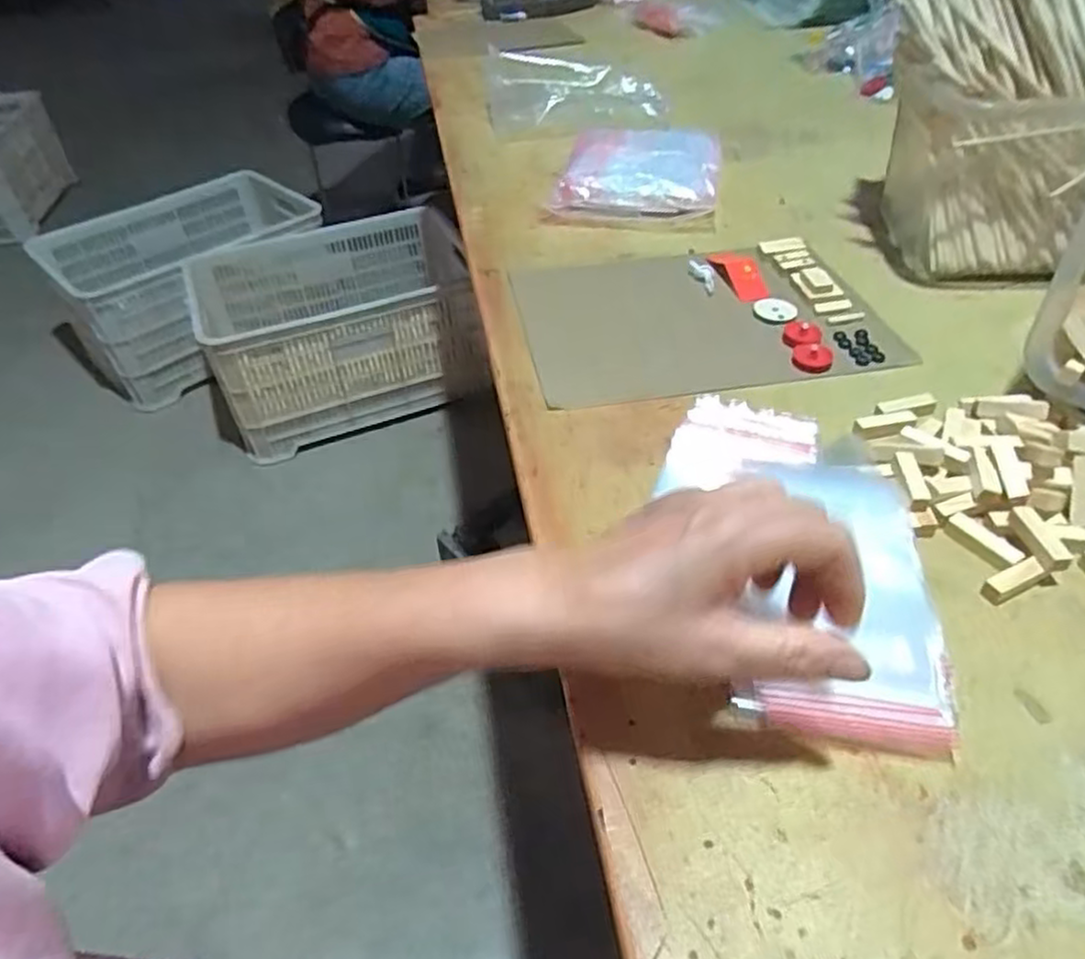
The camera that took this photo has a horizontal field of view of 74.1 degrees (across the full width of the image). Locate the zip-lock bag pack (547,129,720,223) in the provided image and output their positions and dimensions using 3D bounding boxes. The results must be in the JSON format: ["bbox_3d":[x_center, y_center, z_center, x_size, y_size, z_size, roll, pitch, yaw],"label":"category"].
[{"bbox_3d":[0.110,-0.339,0.796,0.161,0.043,0.188,7,44,11],"label":"zip-lock bag pack"}]

